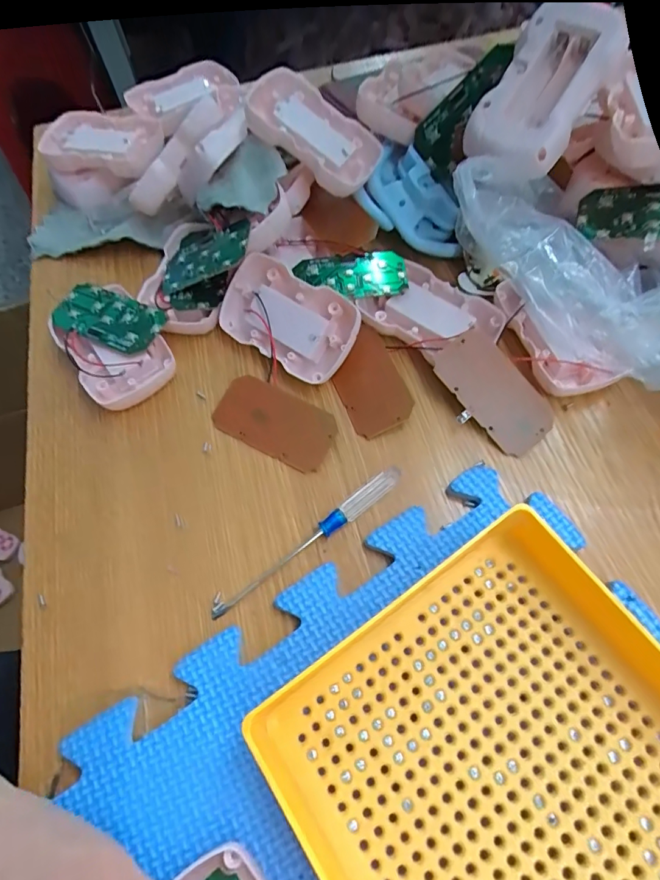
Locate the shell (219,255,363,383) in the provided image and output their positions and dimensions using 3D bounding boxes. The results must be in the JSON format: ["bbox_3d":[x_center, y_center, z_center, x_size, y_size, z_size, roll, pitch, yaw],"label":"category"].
[{"bbox_3d":[-0.025,-0.075,0.292,0.087,0.016,0.055,37,101,14],"label":"shell"}]

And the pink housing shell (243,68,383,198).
[{"bbox_3d":[-0.012,-0.204,0.310,0.089,0.018,0.061,44,62,-3],"label":"pink housing shell"}]

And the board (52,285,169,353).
[{"bbox_3d":[-0.141,-0.077,0.298,0.070,0.006,0.034,20,75,9],"label":"board"}]

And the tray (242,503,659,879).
[{"bbox_3d":[0.102,0.163,0.170,0.165,0.040,0.257,-33,67,-12],"label":"tray"}]

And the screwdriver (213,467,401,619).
[{"bbox_3d":[-0.011,0.053,0.245,0.119,0.012,0.010,-34,67,-13],"label":"screwdriver"}]

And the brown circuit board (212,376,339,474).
[{"bbox_3d":[-0.032,-0.011,0.277,0.073,0.004,0.038,26,80,13],"label":"brown circuit board"}]

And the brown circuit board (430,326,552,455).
[{"bbox_3d":[0.096,-0.028,0.274,0.046,0.004,0.075,-38,83,-15],"label":"brown circuit board"}]

